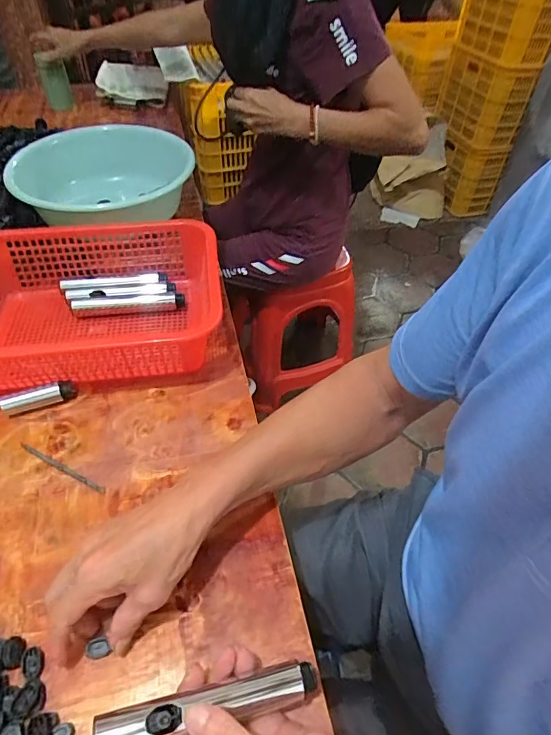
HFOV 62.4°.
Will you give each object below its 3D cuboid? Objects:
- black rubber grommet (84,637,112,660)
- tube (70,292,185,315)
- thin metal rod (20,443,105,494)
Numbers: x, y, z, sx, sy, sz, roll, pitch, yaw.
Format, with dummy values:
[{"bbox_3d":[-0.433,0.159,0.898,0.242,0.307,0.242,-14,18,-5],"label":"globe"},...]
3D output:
[{"bbox_3d":[-0.143,0.225,0.366,0.019,0.007,0.015,-4,45,-9],"label":"black rubber grommet"},{"bbox_3d":[-0.205,-0.090,0.637,0.150,0.020,0.020,-6,48,-6],"label":"tube"},{"bbox_3d":[-0.226,0.105,0.480,0.114,0.004,0.007,21,50,17],"label":"thin metal rod"}]

